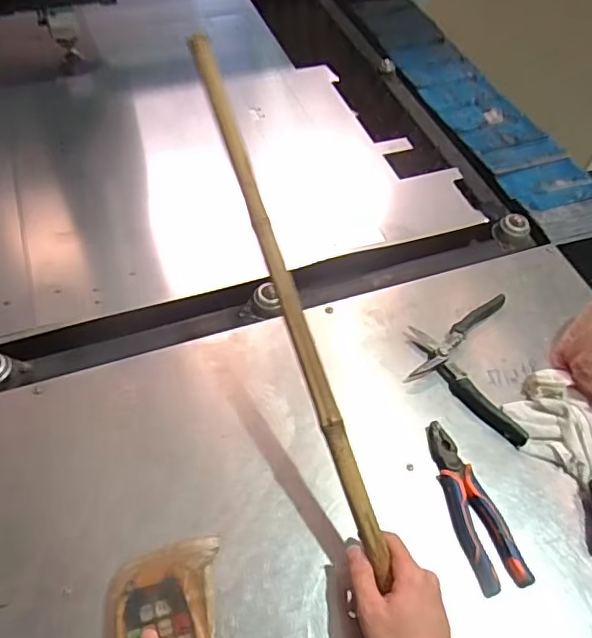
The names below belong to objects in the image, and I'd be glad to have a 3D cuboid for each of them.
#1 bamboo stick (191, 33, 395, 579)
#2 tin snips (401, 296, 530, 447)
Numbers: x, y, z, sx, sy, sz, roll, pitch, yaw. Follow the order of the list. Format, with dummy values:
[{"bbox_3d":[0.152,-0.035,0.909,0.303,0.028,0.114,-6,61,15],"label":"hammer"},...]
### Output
[{"bbox_3d":[-0.009,-0.028,0.580,0.022,0.021,0.576,-17,83,-15],"label":"bamboo stick"},{"bbox_3d":[0.224,0.060,0.753,0.142,0.018,0.215,3,57,-3],"label":"tin snips"}]

